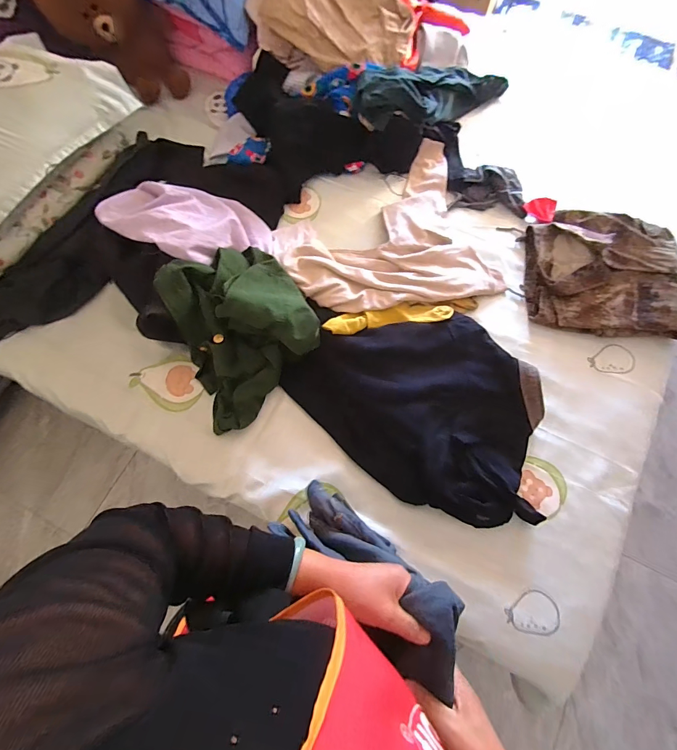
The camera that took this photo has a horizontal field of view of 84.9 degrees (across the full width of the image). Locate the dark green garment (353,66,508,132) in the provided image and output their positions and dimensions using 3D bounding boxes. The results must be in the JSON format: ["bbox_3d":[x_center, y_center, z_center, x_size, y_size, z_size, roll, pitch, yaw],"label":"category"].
[{"bbox_3d":[0.274,-0.829,1.099,0.482,0.104,0.186,-26,73,-26],"label":"dark green garment"}]

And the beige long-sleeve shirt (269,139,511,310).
[{"bbox_3d":[0.107,-0.390,0.998,0.552,0.063,0.509,-16,73,-5],"label":"beige long-sleeve shirt"}]

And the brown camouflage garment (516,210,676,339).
[{"bbox_3d":[0.678,-0.261,0.933,0.367,0.083,0.319,11,72,3],"label":"brown camouflage garment"}]

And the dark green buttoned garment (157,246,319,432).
[{"bbox_3d":[-0.224,-0.108,0.856,0.318,0.160,0.365,-31,75,-10],"label":"dark green buttoned garment"}]

